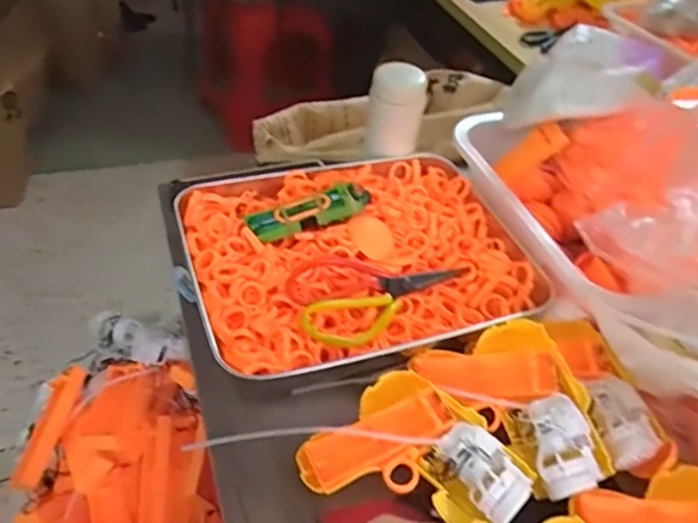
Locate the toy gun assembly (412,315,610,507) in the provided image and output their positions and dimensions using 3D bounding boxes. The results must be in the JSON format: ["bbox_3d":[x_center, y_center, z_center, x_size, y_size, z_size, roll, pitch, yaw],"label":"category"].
[{"bbox_3d":[0.131,0.103,0.456,0.084,0.042,0.152,-19,50,-25],"label":"toy gun assembly"}]

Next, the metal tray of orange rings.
[{"bbox_3d":[0.006,-0.009,0.563,0.308,0.044,0.246,-9,46,-17],"label":"metal tray of orange rings"}]

